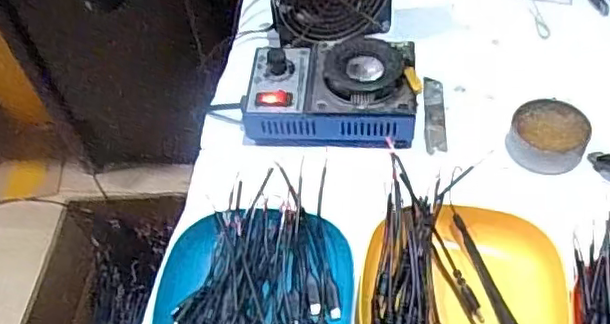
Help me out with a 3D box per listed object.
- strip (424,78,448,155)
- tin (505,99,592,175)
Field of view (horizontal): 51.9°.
[{"bbox_3d":[0.120,-0.045,0.577,0.019,0.004,0.094,1,52,7],"label":"strip"},{"bbox_3d":[0.206,-0.020,0.534,0.062,0.027,0.068,-3,52,4],"label":"tin"}]

